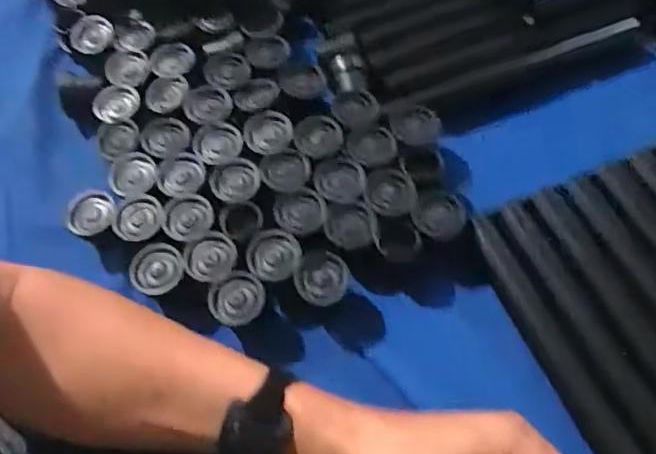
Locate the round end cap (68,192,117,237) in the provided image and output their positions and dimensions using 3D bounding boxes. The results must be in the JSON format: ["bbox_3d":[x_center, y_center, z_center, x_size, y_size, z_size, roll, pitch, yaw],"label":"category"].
[{"bbox_3d":[-0.170,-0.010,0.405,0.033,0.005,0.033,-3,63,5],"label":"round end cap"}]

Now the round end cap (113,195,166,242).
[{"bbox_3d":[-0.134,-0.007,0.404,0.036,0.006,0.035,-3,63,5],"label":"round end cap"}]

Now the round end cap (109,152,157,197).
[{"bbox_3d":[-0.144,-0.037,0.420,0.037,0.009,0.035,-3,63,5],"label":"round end cap"}]

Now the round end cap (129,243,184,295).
[{"bbox_3d":[-0.115,0.028,0.383,0.033,0.008,0.033,-3,63,5],"label":"round end cap"}]

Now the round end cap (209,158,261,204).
[{"bbox_3d":[-0.067,-0.033,0.409,0.035,0.007,0.034,-6,63,4],"label":"round end cap"}]

